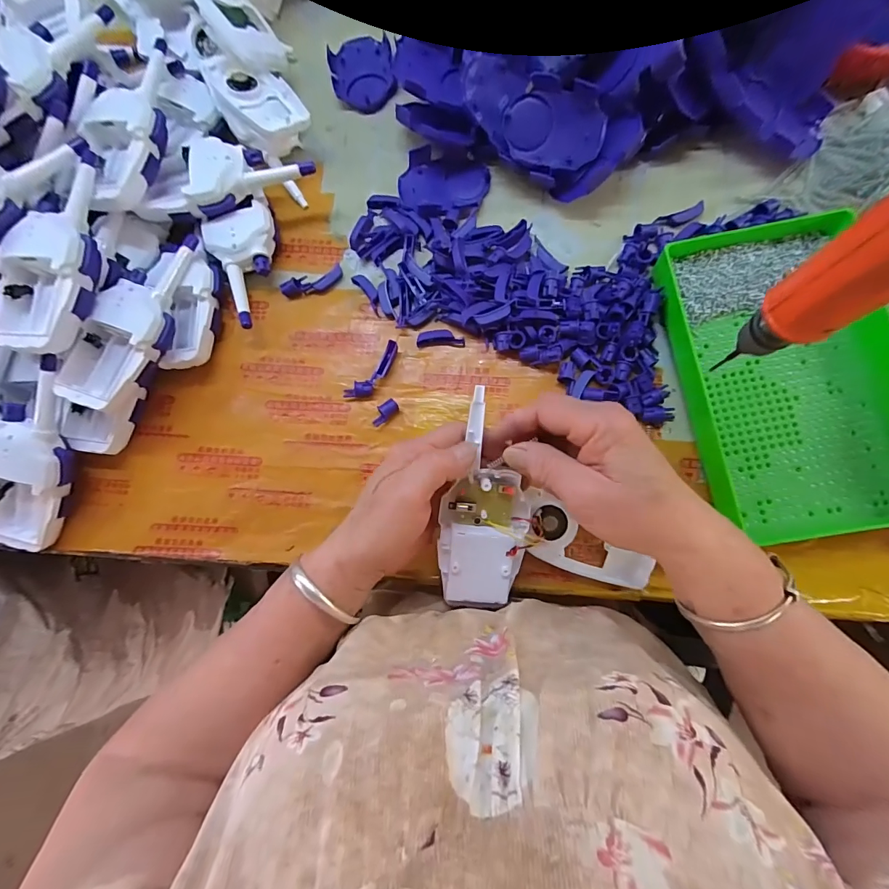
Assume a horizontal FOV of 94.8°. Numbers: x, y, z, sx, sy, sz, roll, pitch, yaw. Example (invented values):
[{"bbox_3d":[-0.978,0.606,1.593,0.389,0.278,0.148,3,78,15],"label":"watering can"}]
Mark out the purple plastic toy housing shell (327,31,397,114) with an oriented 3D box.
[{"bbox_3d":[-0.084,-0.382,0.419,0.063,0.012,0.089,-11,81,2],"label":"purple plastic toy housing shell"}]

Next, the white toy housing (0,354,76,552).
[{"bbox_3d":[-0.346,0.009,0.341,0.062,0.032,0.166,23,102,8],"label":"white toy housing"}]

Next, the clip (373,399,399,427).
[{"bbox_3d":[-0.053,-0.028,0.362,0.027,0.012,0.011,-42,81,-3],"label":"clip"}]

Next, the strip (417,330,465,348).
[{"bbox_3d":[-0.003,-0.097,0.371,0.043,0.008,0.014,-1,81,4],"label":"strip"}]

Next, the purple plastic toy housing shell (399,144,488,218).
[{"bbox_3d":[-0.002,-0.247,0.390,0.081,0.016,0.064,16,83,6],"label":"purple plastic toy housing shell"}]

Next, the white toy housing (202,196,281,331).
[{"bbox_3d":[-0.175,-0.167,0.380,0.065,0.035,0.109,-26,81,0],"label":"white toy housing"}]

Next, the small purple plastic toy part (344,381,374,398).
[{"bbox_3d":[-0.078,-0.049,0.367,0.027,0.011,0.012,-5,81,3],"label":"small purple plastic toy part"}]

